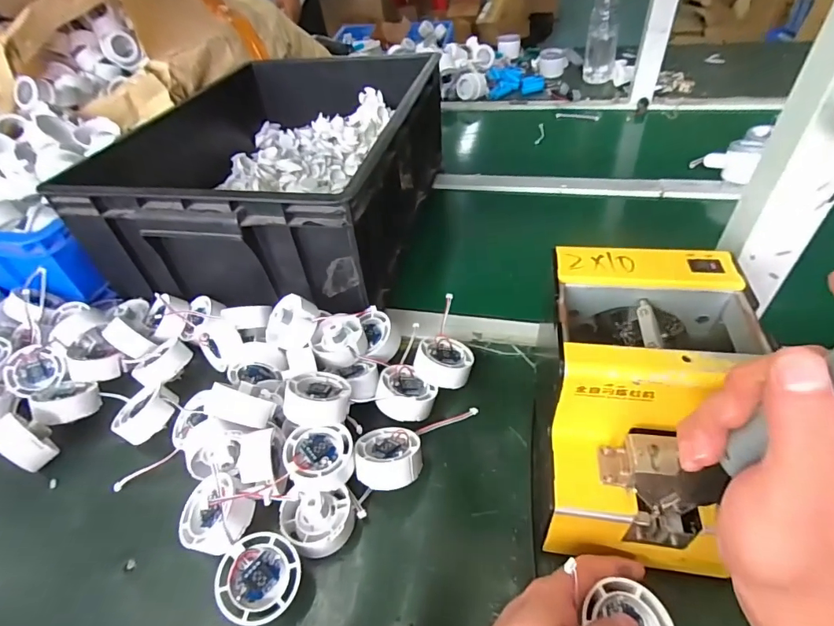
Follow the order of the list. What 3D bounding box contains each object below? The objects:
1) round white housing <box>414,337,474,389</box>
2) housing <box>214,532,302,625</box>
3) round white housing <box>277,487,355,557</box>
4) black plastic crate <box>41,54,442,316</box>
[{"bbox_3d":[0.031,0.048,0.437,0.050,0.024,0.050,11,30,-7],"label":"round white housing"},{"bbox_3d":[-0.110,0.183,0.309,0.053,0.022,0.052,-30,77,-32],"label":"housing"},{"bbox_3d":[-0.075,0.158,0.339,0.052,0.034,0.044,-12,44,-6],"label":"round white housing"},{"bbox_3d":[-0.185,-0.213,0.630,0.381,0.165,0.468,4,45,11],"label":"black plastic crate"}]

